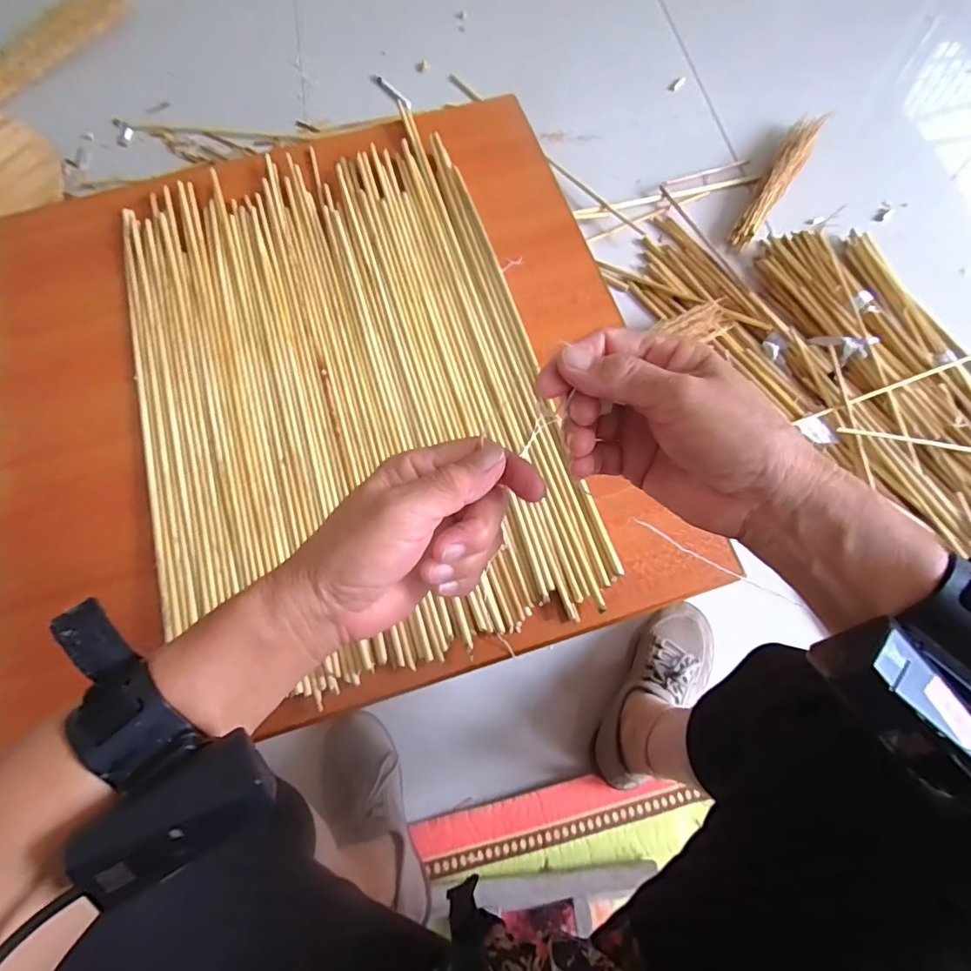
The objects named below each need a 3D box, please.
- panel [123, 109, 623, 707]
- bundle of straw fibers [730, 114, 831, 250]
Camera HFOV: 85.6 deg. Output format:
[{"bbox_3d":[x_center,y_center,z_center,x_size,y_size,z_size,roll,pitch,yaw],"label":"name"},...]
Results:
[{"bbox_3d":[-0.159,-0.125,0.570,0.429,0.029,0.632,-16,71,-5],"label":"panel"},{"bbox_3d":[0.520,-0.541,0.936,0.056,0.067,0.303,29,70,9],"label":"bundle of straw fibers"}]

